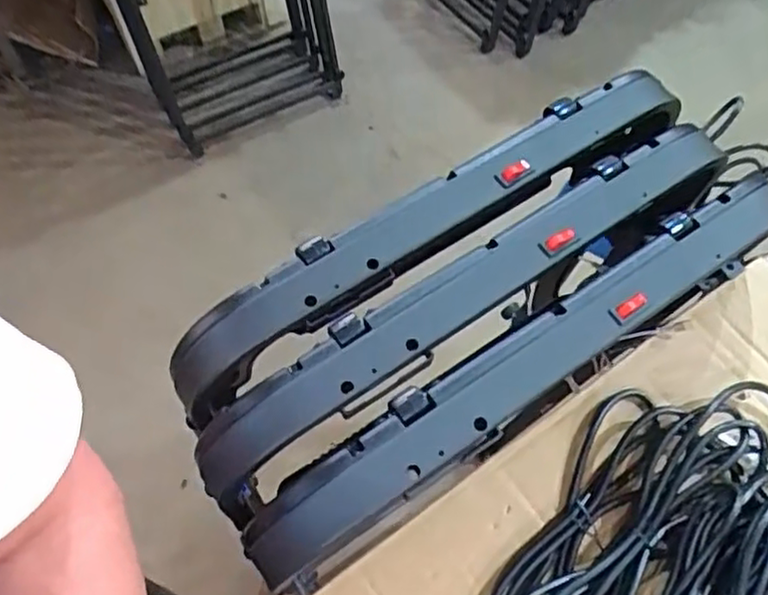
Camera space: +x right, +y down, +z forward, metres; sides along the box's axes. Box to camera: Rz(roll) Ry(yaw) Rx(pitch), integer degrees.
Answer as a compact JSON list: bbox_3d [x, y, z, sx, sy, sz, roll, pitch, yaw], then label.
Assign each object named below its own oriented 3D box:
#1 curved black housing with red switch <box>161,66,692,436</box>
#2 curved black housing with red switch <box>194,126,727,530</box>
[{"bbox_3d":[0.042,-0.047,0.529,0.440,0.092,0.054,-28,62,-15],"label":"curved black housing with red switch"},{"bbox_3d":[0.063,-0.002,0.496,0.444,0.107,0.062,-31,62,-17],"label":"curved black housing with red switch"}]

